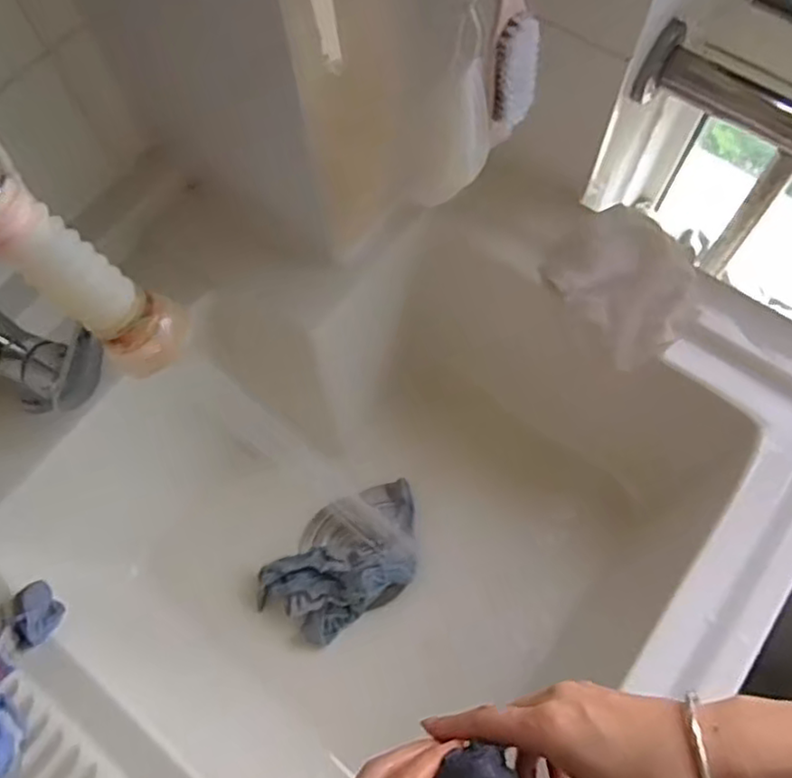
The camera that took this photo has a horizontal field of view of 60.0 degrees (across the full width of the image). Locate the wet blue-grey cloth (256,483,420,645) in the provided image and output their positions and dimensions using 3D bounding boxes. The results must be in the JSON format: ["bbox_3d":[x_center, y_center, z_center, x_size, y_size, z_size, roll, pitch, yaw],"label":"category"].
[{"bbox_3d":[-0.049,0.162,0.660,0.167,0.055,0.109,-31,70,-10],"label":"wet blue-grey cloth"}]

